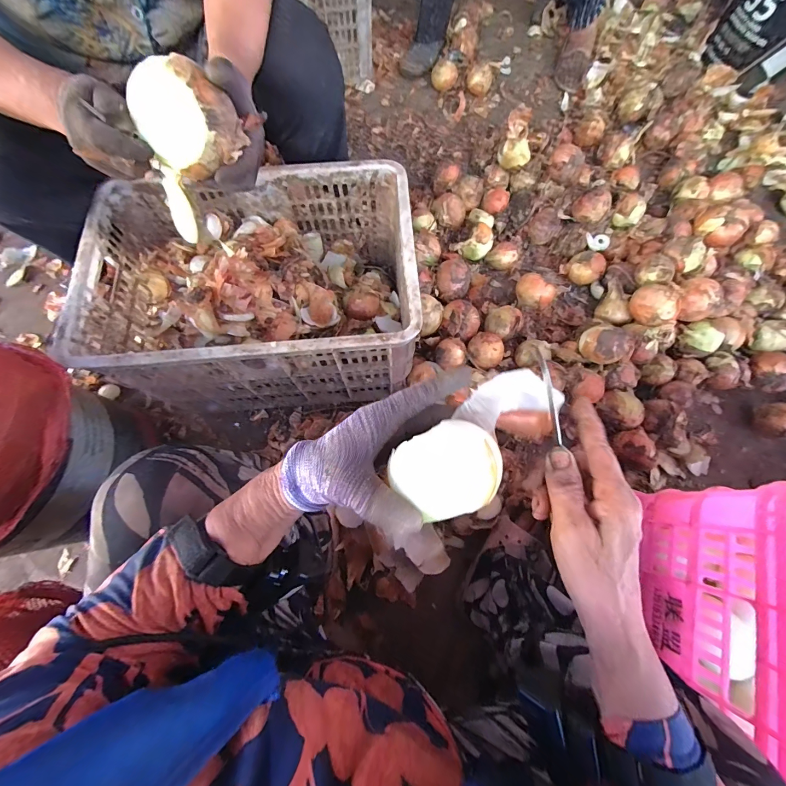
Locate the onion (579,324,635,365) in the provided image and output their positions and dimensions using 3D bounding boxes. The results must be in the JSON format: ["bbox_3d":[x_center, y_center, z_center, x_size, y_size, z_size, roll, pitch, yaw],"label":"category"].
[{"bbox_3d":[0.428,-0.096,0.693,0.072,0.065,0.087,-31,75,-10],"label":"onion"}]

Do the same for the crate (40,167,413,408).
[{"bbox_3d":[-0.233,-0.179,0.661,0.518,0.265,0.349,-6,72,-3],"label":"crate"}]

